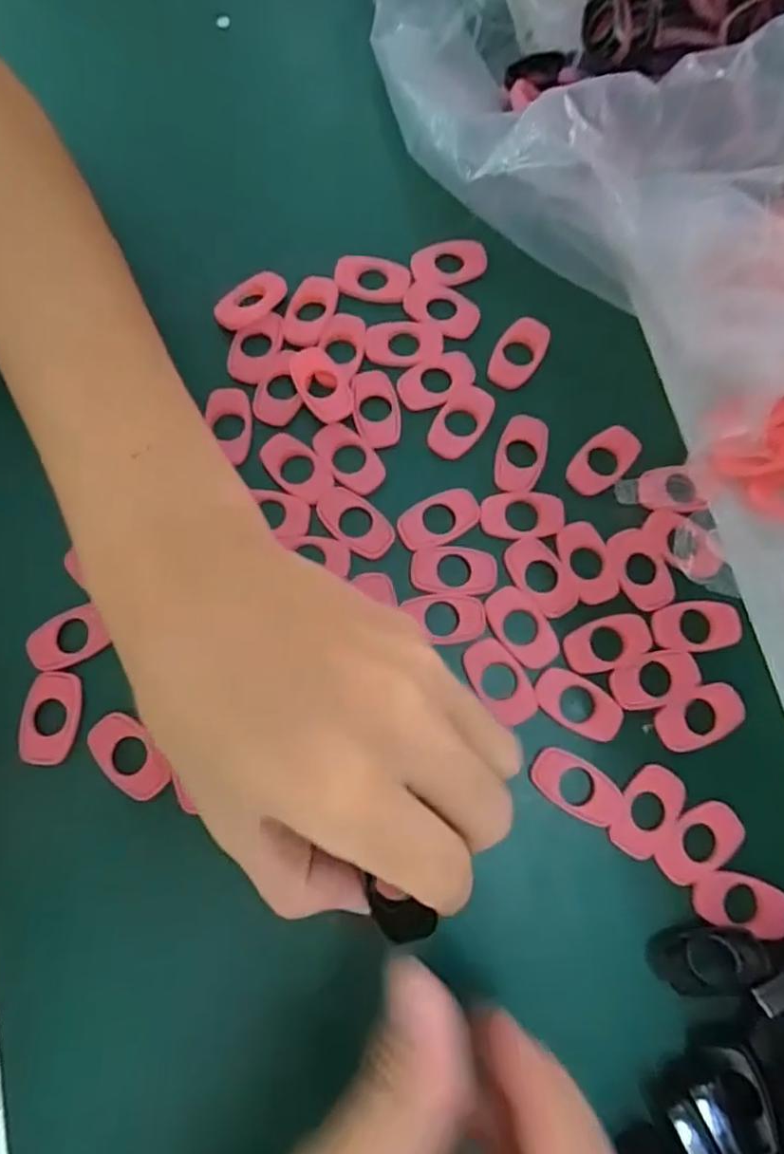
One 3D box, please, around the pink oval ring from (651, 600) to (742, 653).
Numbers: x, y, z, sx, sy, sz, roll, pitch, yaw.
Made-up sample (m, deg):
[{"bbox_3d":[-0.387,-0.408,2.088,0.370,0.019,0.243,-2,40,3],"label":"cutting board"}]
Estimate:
[{"bbox_3d":[0.114,0.018,0.231,0.032,0.004,0.018,-7,77,0],"label":"pink oval ring"}]

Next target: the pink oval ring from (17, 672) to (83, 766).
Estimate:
[{"bbox_3d":[-0.123,0.051,0.222,0.020,0.004,0.032,3,77,2],"label":"pink oval ring"}]

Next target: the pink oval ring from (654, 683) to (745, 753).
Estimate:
[{"bbox_3d":[0.112,0.051,0.224,0.033,0.004,0.018,-28,78,-5],"label":"pink oval ring"}]

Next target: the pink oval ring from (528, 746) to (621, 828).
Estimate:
[{"bbox_3d":[0.066,0.074,0.219,0.033,0.004,0.017,30,80,8],"label":"pink oval ring"}]

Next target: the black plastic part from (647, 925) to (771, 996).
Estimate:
[{"bbox_3d":[0.105,0.127,0.204,0.033,0.013,0.018,-13,77,-2],"label":"black plastic part"}]

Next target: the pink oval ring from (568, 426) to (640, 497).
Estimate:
[{"bbox_3d":[0.084,-0.046,0.247,0.019,0.004,0.031,43,82,10],"label":"pink oval ring"}]

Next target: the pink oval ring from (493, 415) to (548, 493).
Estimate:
[{"bbox_3d":[0.051,-0.049,0.245,0.019,0.004,0.032,16,78,5],"label":"pink oval ring"}]

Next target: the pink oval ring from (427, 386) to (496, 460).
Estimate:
[{"bbox_3d":[0.028,-0.063,0.250,0.019,0.004,0.032,31,80,8],"label":"pink oval ring"}]

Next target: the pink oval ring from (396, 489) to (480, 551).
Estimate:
[{"bbox_3d":[0.018,-0.023,0.239,0.032,0.004,0.017,-24,78,-4],"label":"pink oval ring"}]

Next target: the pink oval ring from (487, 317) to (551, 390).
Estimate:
[{"bbox_3d":[0.053,-0.093,0.255,0.018,0.004,0.031,36,81,9],"label":"pink oval ring"}]

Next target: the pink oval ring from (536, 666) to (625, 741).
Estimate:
[{"bbox_3d":[0.069,0.046,0.226,0.032,0.004,0.018,30,80,8],"label":"pink oval ring"}]

